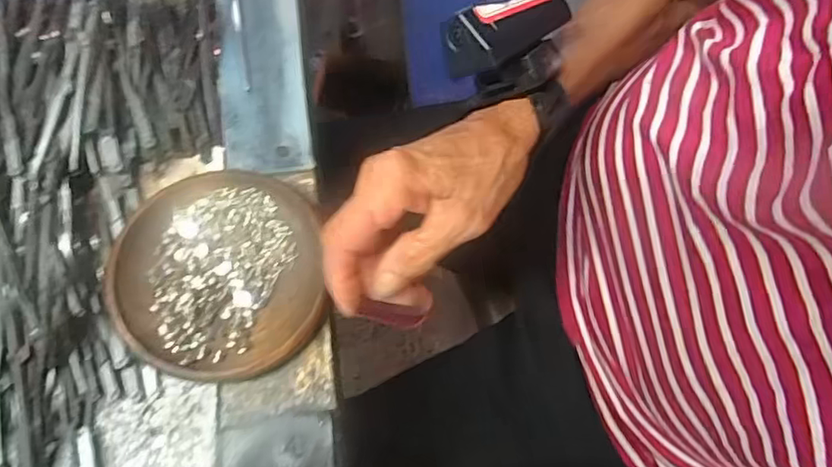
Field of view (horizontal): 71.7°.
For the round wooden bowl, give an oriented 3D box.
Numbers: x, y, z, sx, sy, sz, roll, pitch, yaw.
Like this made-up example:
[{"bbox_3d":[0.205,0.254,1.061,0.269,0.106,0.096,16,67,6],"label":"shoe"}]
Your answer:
[{"bbox_3d":[-0.106,0.021,0.313,0.108,0.015,0.112,0,69,-1],"label":"round wooden bowl"}]

